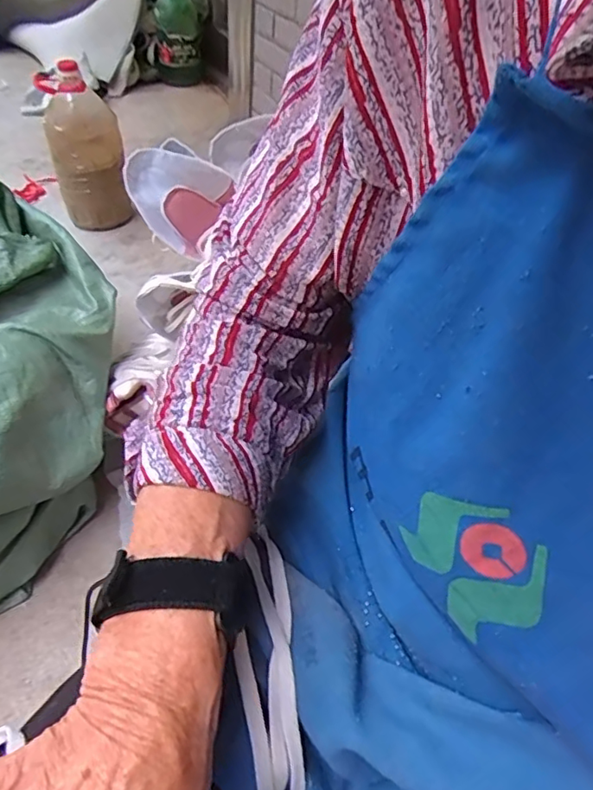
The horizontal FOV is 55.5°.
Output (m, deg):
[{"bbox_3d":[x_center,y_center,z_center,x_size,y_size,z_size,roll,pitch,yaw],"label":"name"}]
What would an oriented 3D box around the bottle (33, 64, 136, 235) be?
[{"bbox_3d":[-0.495,-0.569,1.358,0.158,0.358,0.164,-8,43,-15],"label":"bottle"}]

